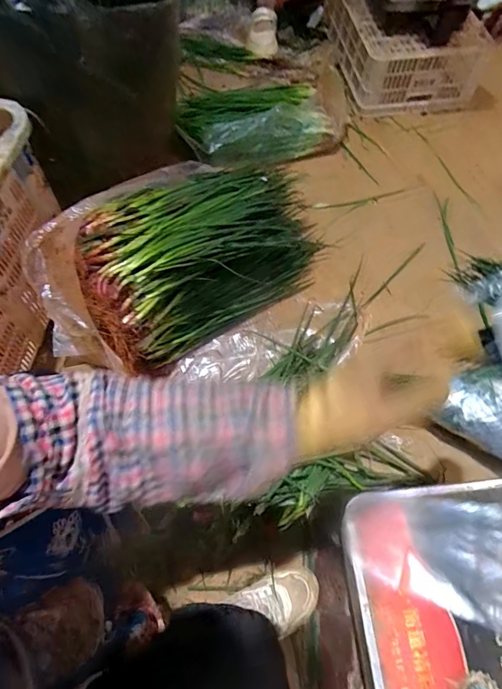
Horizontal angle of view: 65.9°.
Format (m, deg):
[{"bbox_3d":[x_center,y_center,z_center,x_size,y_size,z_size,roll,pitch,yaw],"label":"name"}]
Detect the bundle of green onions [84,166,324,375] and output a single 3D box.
[{"bbox_3d":[-0.090,-0.227,0.875,0.573,0.257,0.307,-32,69,-15],"label":"bundle of green onions"}]

